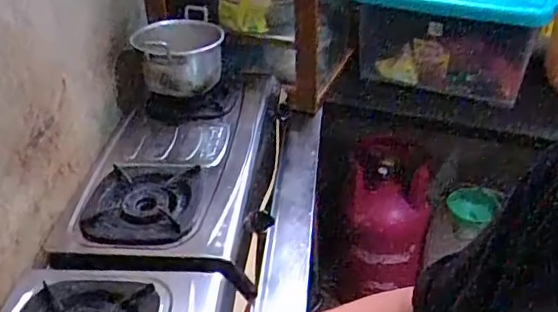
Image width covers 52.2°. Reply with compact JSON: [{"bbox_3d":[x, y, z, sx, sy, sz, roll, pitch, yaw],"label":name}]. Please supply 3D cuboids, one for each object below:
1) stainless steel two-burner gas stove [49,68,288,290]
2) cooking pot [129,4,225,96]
[{"bbox_3d":[-0.212,-0.023,1.293,0.412,0.121,0.771,2,34,5],"label":"stainless steel two-burner gas stove"},{"bbox_3d":[-0.237,-0.244,1.378,0.197,0.142,0.243,-4,34,-3],"label":"cooking pot"}]

